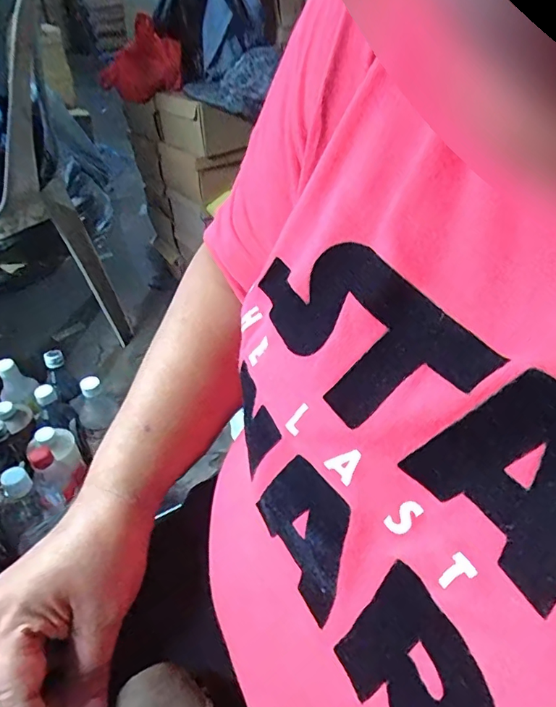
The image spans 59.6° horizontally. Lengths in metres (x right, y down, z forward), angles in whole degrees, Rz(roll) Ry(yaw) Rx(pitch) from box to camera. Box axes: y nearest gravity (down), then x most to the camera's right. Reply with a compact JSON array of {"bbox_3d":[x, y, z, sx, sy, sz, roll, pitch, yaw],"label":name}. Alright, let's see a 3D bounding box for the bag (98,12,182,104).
[{"bbox_3d":[-0.297,-0.634,1.050,0.169,0.155,0.127,-6,41,-7],"label":"bag"}]

